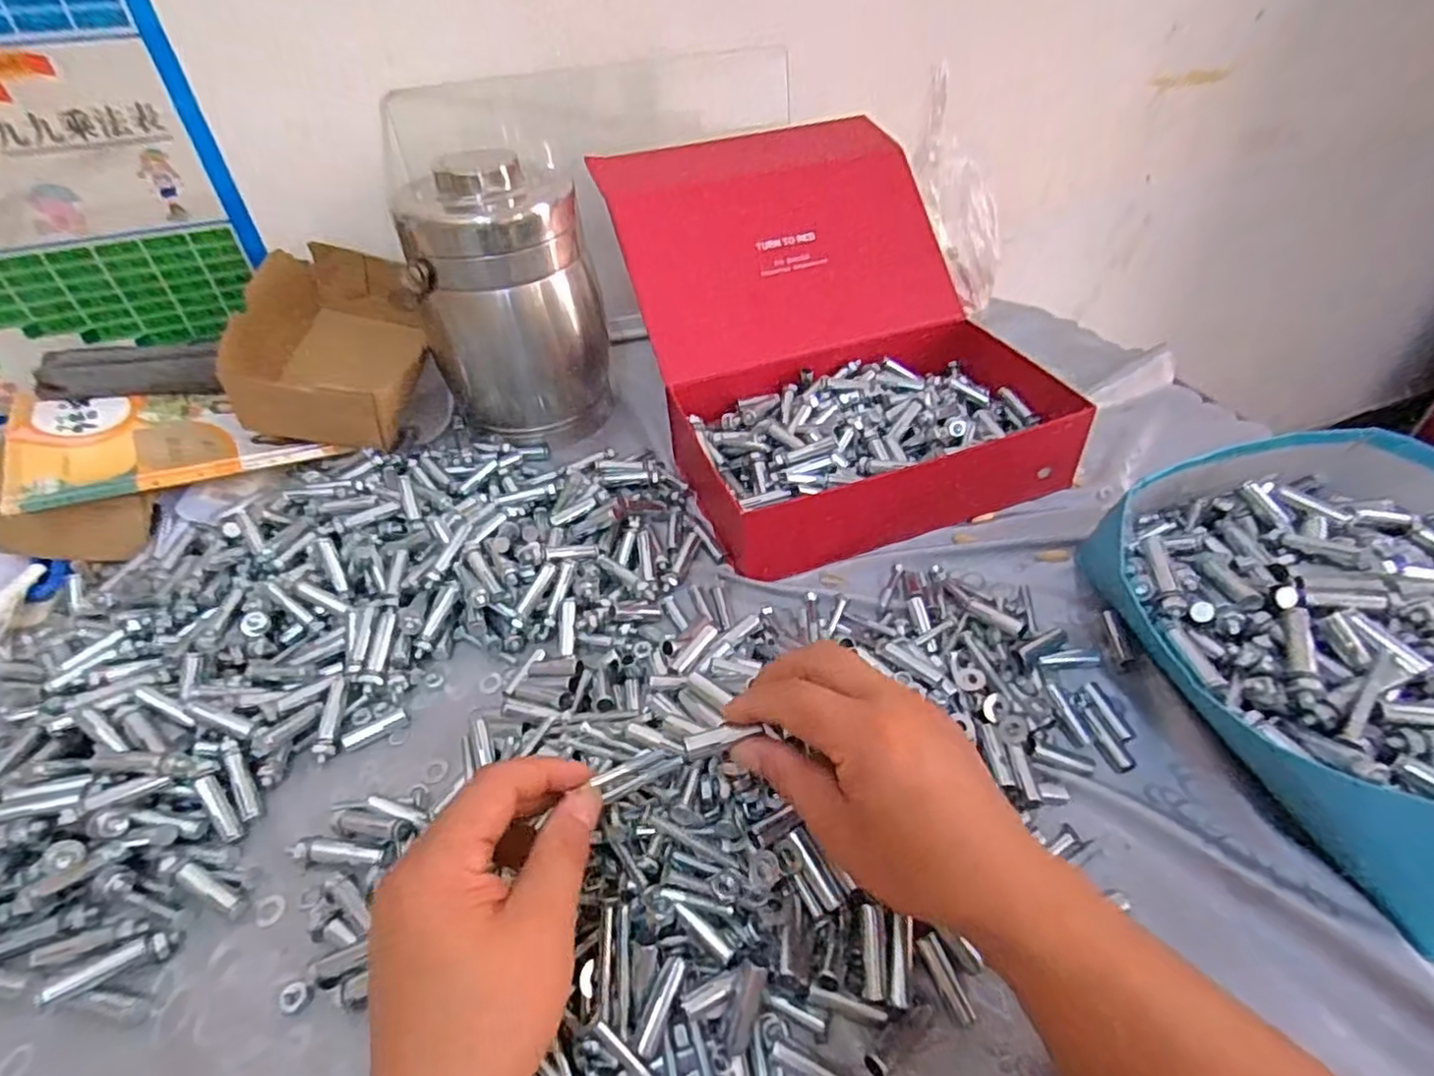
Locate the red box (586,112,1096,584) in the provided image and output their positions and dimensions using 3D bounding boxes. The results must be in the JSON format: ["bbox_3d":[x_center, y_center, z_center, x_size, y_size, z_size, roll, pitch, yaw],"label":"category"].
[{"bbox_3d":[0.101,-0.179,0.593,0.299,0.186,0.330,-15,45,-12],"label":"red box"}]

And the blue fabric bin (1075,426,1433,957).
[{"bbox_3d":[0.390,0.059,0.404,0.287,0.088,0.287,-14,44,-10],"label":"blue fabric bin"}]

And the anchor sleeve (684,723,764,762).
[{"bbox_3d":[0.004,0.096,0.330,0.038,0.008,0.011,-19,45,4],"label":"anchor sleeve"}]

